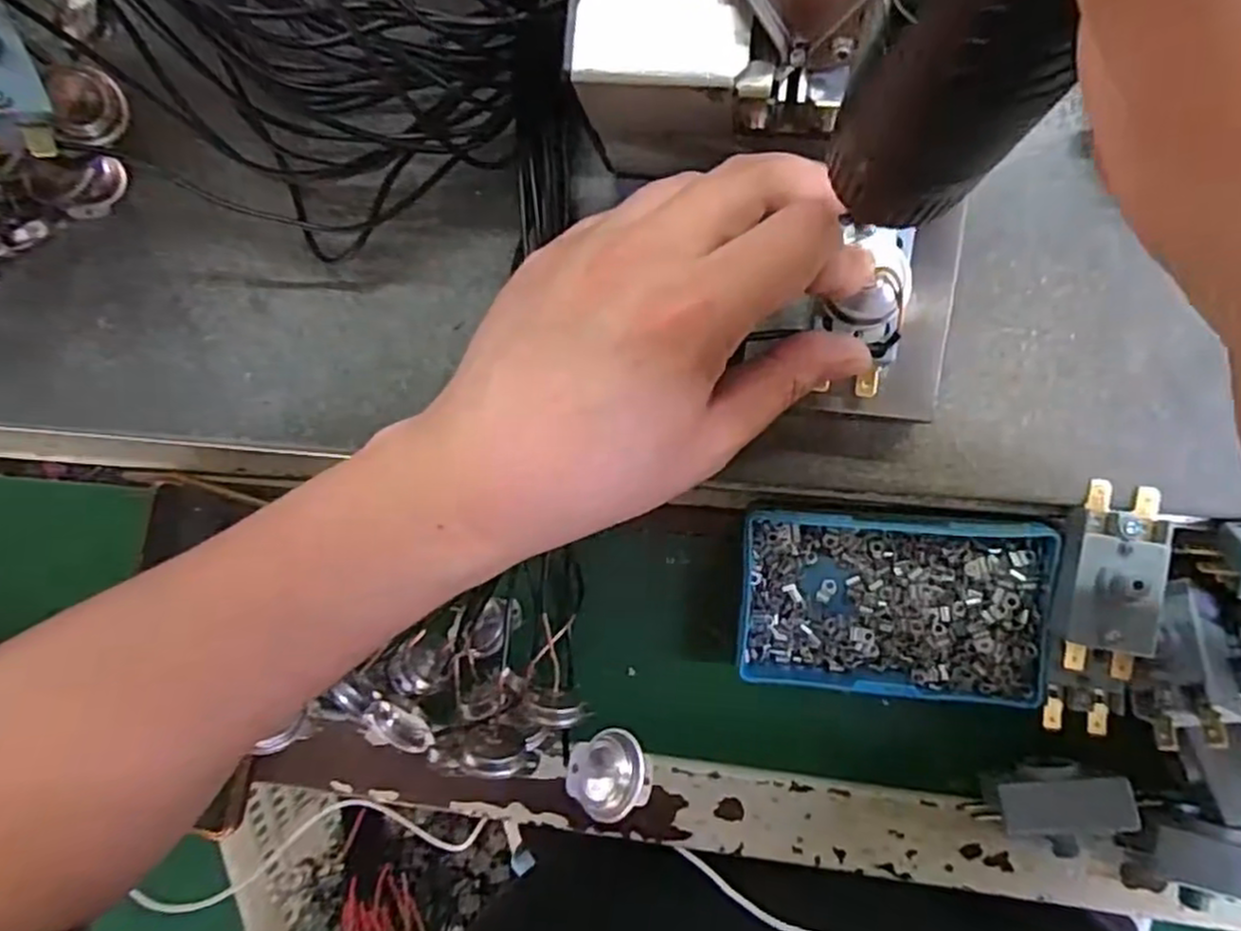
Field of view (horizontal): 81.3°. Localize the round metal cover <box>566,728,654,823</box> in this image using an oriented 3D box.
[{"bbox_3d":[-0.004,0.103,0.239,0.030,0.027,0.012,46,139,-8],"label":"round metal cover"}]

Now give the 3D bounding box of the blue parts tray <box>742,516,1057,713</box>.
[{"bbox_3d":[0.109,0.056,0.295,0.113,0.028,0.071,2,95,9],"label":"blue parts tray"}]

